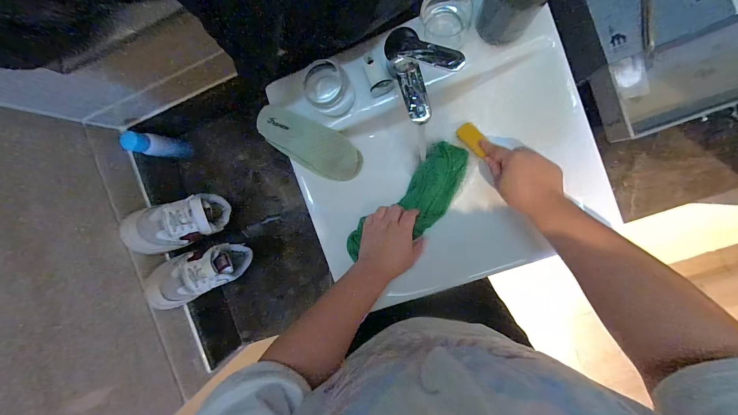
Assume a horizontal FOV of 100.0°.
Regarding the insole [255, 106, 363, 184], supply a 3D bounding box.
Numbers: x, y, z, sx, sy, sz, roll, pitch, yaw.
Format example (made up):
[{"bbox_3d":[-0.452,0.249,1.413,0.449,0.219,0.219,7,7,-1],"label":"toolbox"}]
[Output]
[{"bbox_3d":[-0.099,-0.110,0.546,0.190,0.019,0.076,27,97,-18],"label":"insole"}]

